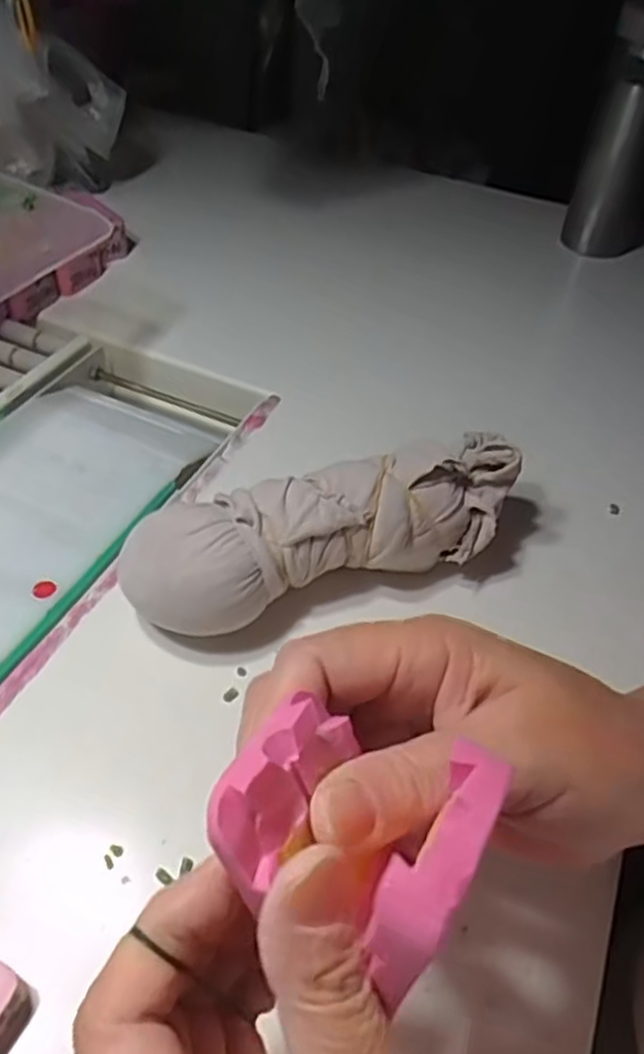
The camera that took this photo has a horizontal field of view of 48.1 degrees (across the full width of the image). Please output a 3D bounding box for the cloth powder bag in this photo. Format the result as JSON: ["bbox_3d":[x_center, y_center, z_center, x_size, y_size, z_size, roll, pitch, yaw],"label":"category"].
[{"bbox_3d":[0.005,0.005,0.348,0.194,0.060,0.054,-12,51,-18],"label":"cloth powder bag"}]

